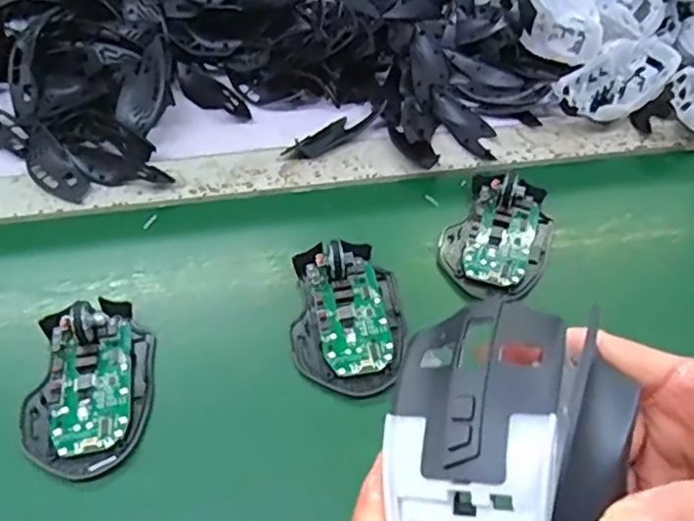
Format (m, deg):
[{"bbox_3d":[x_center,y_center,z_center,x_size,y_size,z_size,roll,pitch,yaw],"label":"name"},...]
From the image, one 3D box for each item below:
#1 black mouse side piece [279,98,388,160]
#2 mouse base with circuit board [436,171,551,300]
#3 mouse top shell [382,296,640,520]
[{"bbox_3d":[-0.010,-0.115,0.547,0.097,0.013,0.027,-34,58,-23],"label":"black mouse side piece"},{"bbox_3d":[0.113,-0.023,0.459,0.072,0.020,0.106,19,54,16],"label":"mouse base with circuit board"},{"bbox_3d":[0.045,0.067,0.194,0.070,0.046,0.104,13,53,12],"label":"mouse top shell"}]

